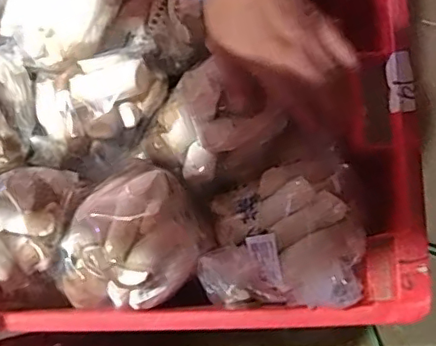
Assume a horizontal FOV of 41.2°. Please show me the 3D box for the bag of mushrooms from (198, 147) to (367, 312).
[{"bbox_3d":[0.058,0.052,0.551,0.138,0.067,0.143,2,74,1],"label":"bag of mushrooms"}]

